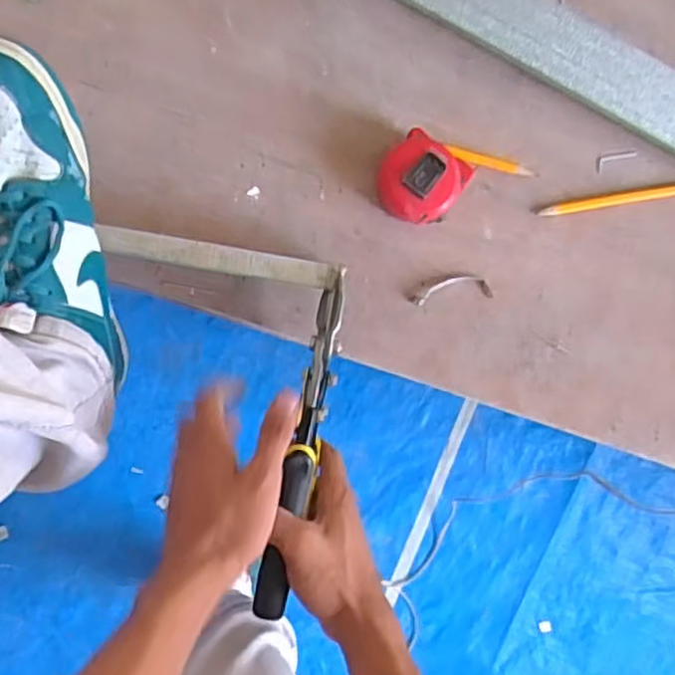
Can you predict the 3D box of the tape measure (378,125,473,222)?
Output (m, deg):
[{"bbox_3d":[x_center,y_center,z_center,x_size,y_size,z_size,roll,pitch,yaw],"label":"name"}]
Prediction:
[{"bbox_3d":[0.062,-0.120,0.557,0.062,0.041,0.065,34,88,-6],"label":"tape measure"}]

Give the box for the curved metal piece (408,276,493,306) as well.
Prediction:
[{"bbox_3d":[0.091,-0.039,0.572,0.066,0.004,0.021,-7,92,-6],"label":"curved metal piece"}]

